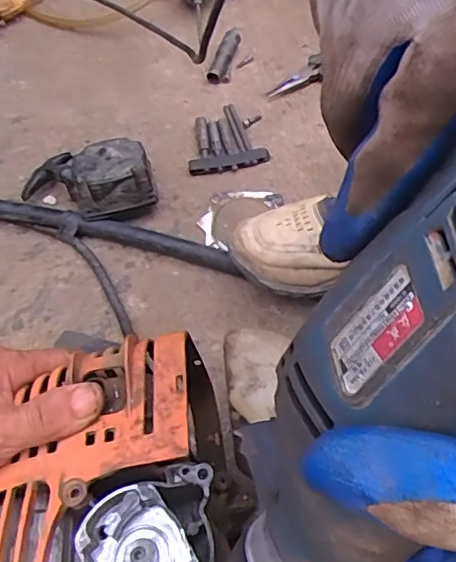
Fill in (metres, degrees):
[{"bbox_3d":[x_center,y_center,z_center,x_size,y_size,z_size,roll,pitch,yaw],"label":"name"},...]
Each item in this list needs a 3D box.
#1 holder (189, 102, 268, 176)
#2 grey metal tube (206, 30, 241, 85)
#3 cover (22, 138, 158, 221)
[{"bbox_3d":[-0.010,-0.166,0.677,0.086,0.012,0.098,-16,55,-9],"label":"holder"},{"bbox_3d":[-0.002,-0.294,0.745,0.020,0.017,0.094,17,61,12],"label":"grey metal tube"},{"bbox_3d":[-0.154,-0.108,0.630,0.147,0.060,0.087,-4,59,1],"label":"cover"}]

